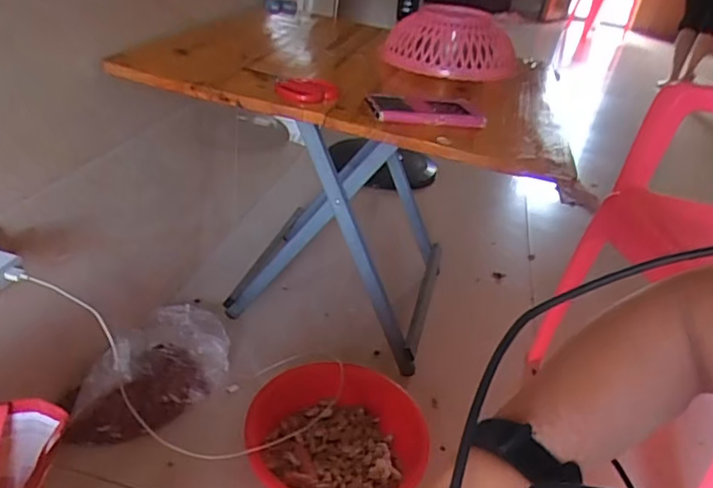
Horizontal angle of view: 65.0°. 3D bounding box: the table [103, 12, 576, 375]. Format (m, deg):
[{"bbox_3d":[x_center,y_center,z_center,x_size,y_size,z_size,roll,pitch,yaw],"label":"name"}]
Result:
[{"bbox_3d":[0.011,-0.101,1.137,0.629,0.596,0.598,12,32,8],"label":"table"}]

